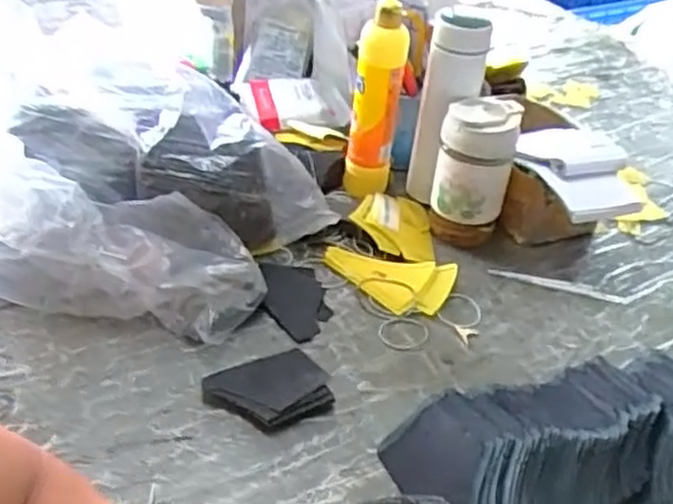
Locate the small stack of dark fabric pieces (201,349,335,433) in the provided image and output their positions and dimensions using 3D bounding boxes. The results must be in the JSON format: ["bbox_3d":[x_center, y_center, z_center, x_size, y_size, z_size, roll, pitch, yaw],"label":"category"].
[{"bbox_3d":[-0.058,0.121,0.625,0.100,0.013,0.076,-16,41,-25],"label":"small stack of dark fabric pieces"}]

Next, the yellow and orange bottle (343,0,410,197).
[{"bbox_3d":[0.047,-0.179,0.854,0.060,0.230,0.063,6,38,2],"label":"yellow and orange bottle"}]

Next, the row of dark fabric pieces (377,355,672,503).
[{"bbox_3d":[0.239,0.146,0.592,0.388,0.063,0.131,-8,38,-15],"label":"row of dark fabric pieces"}]

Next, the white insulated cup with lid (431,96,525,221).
[{"bbox_3d":[0.151,-0.096,0.792,0.078,0.131,0.074,3,38,-3],"label":"white insulated cup with lid"}]

